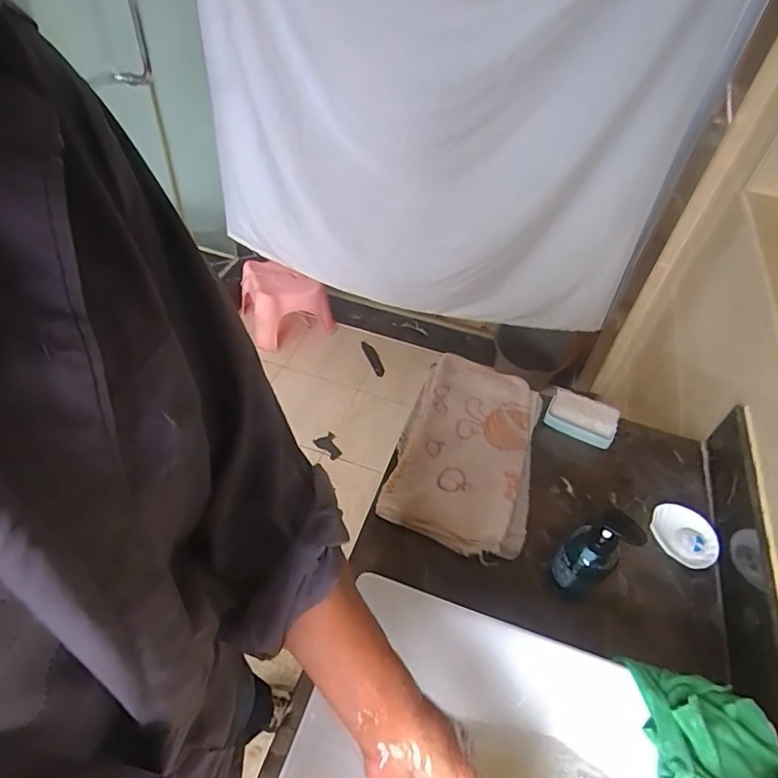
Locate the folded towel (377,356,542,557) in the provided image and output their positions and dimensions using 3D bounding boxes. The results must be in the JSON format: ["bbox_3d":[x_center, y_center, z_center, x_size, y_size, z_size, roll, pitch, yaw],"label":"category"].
[{"bbox_3d":[0.141,0.096,0.906,0.230,0.049,0.406,15,48,8],"label":"folded towel"}]

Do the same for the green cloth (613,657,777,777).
[{"bbox_3d":[0.311,0.343,0.485,0.126,0.057,0.157,6,48,1],"label":"green cloth"}]

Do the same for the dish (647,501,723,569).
[{"bbox_3d":[0.457,0.226,0.799,0.098,0.016,0.098,3,48,-3],"label":"dish"}]

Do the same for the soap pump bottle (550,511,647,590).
[{"bbox_3d":[0.263,0.226,0.688,0.058,0.179,0.066,-28,56,-27],"label":"soap pump bottle"}]

